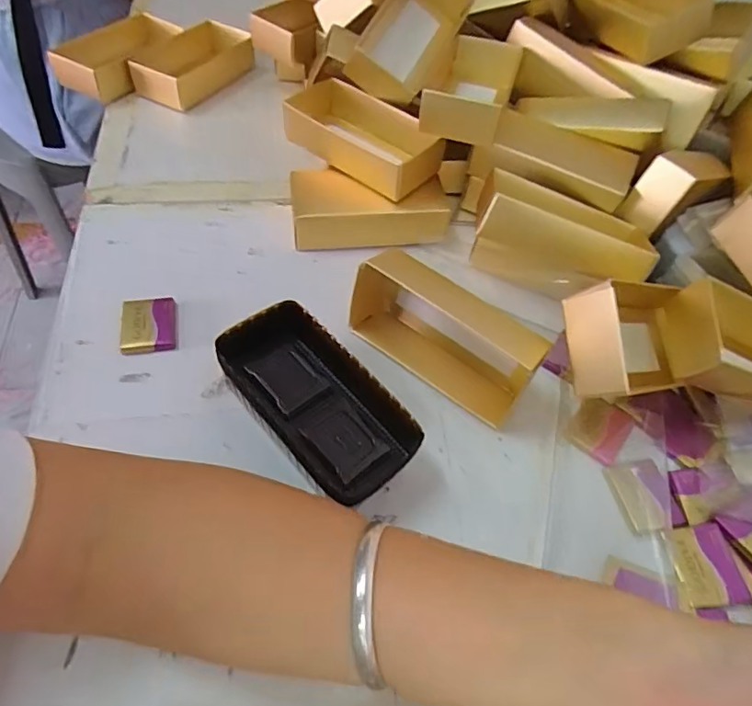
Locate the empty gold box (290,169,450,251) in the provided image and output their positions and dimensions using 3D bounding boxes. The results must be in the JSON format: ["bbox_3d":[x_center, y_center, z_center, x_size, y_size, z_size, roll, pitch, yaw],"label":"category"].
[{"bbox_3d":[-0.006,-0.111,0.406,0.116,0.032,0.053,0,54,-7],"label":"empty gold box"}]

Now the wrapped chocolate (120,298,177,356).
[{"bbox_3d":[-0.145,-0.018,0.337,0.032,0.010,0.039,-6,55,-11],"label":"wrapped chocolate"}]

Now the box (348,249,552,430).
[{"bbox_3d":[0.040,-0.015,0.330,0.125,0.049,0.047,35,57,18],"label":"box"}]

